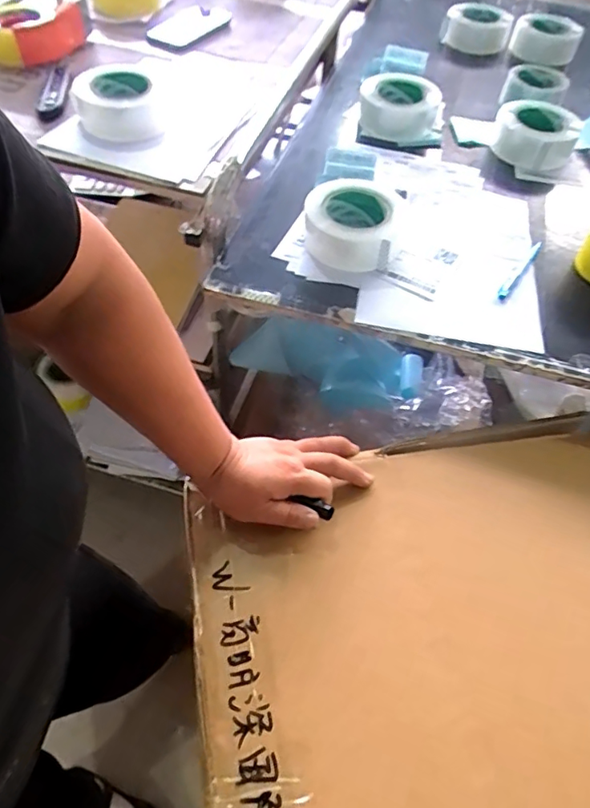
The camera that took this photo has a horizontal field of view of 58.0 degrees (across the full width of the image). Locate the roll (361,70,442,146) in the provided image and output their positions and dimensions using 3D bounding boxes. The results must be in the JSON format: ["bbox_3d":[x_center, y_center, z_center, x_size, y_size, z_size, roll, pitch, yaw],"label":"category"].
[{"bbox_3d":[0.168,-0.491,0.893,0.137,0.079,0.108,36,59,19],"label":"roll"}]

